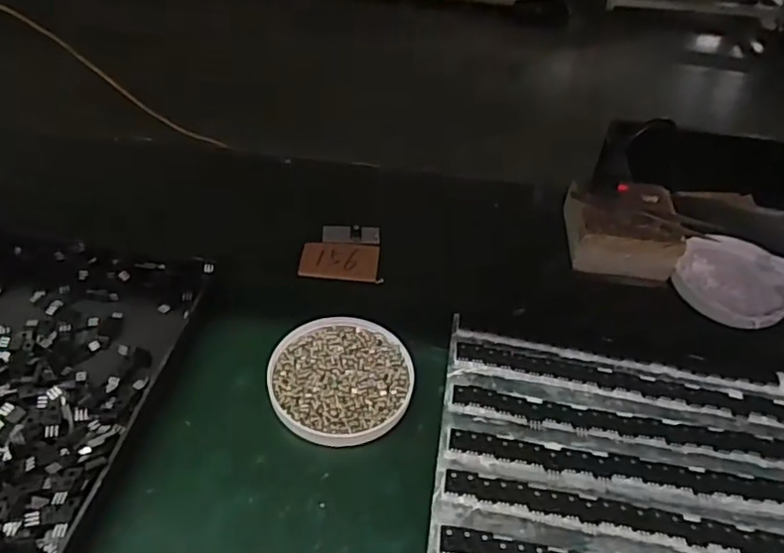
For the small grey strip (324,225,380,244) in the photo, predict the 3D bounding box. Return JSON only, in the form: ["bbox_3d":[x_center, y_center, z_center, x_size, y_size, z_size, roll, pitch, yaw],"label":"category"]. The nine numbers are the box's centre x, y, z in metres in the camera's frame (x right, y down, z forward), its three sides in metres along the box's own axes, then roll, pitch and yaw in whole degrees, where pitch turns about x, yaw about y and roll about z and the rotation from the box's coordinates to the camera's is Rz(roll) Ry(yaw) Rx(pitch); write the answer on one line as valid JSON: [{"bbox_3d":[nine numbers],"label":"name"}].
[{"bbox_3d":[-0.036,-0.038,0.537,0.050,0.004,0.026,1,44,-4],"label":"small grey strip"}]

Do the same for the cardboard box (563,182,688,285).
[{"bbox_3d":[0.203,-0.043,0.535,0.091,0.046,0.094,8,44,3],"label":"cardboard box"}]

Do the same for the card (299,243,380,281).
[{"bbox_3d":[-0.045,-0.014,0.513,0.065,0.004,0.044,4,44,-1],"label":"card"}]

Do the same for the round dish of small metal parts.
[{"bbox_3d":[-0.035,0.070,0.416,0.095,0.011,0.099,3,44,-3],"label":"round dish of small metal parts"}]

